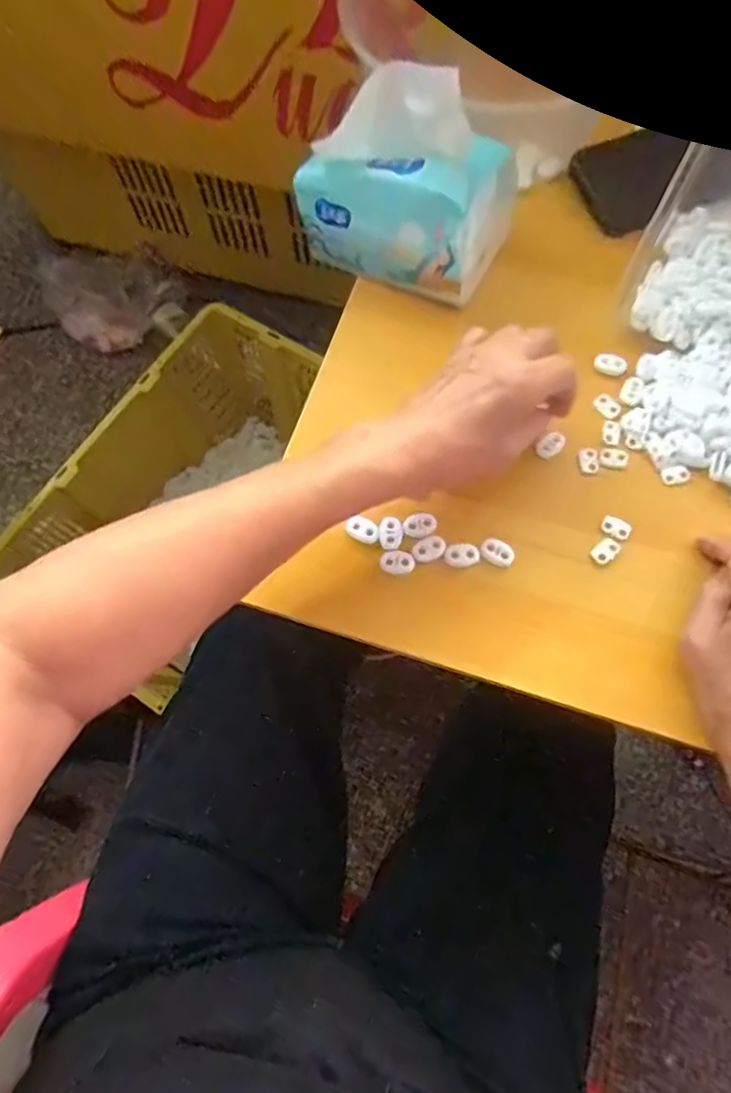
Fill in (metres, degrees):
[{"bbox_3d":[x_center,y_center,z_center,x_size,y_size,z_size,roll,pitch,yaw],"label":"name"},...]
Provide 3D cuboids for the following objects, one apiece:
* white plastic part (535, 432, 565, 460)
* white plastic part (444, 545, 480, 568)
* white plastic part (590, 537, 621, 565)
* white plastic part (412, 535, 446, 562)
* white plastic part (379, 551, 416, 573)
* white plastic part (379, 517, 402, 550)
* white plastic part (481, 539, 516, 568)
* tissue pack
[{"bbox_3d":[0.132,-0.071,0.417,0.012,0.007,0.022,43,76,14],"label":"white plastic part"},{"bbox_3d":[0.064,0.006,0.387,0.023,0.004,0.016,-1,70,0],"label":"white plastic part"},{"bbox_3d":[0.160,0.003,0.390,0.019,0.005,0.013,-42,75,-13],"label":"white plastic part"},{"bbox_3d":[0.042,0.001,0.390,0.022,0.004,0.015,-16,71,-5],"label":"white plastic part"},{"bbox_3d":[0.021,0.010,0.387,0.023,0.005,0.013,-1,70,0],"label":"white plastic part"},{"bbox_3d":[0.017,-0.009,0.393,0.015,0.004,0.022,-1,70,0],"label":"white plastic part"},{"bbox_3d":[0.087,0.004,0.388,0.021,0.006,0.015,24,72,9],"label":"white plastic part"},{"bbox_3d":[0.032,-0.268,0.429,0.144,0.111,0.093,27,73,10],"label":"tissue pack"}]

